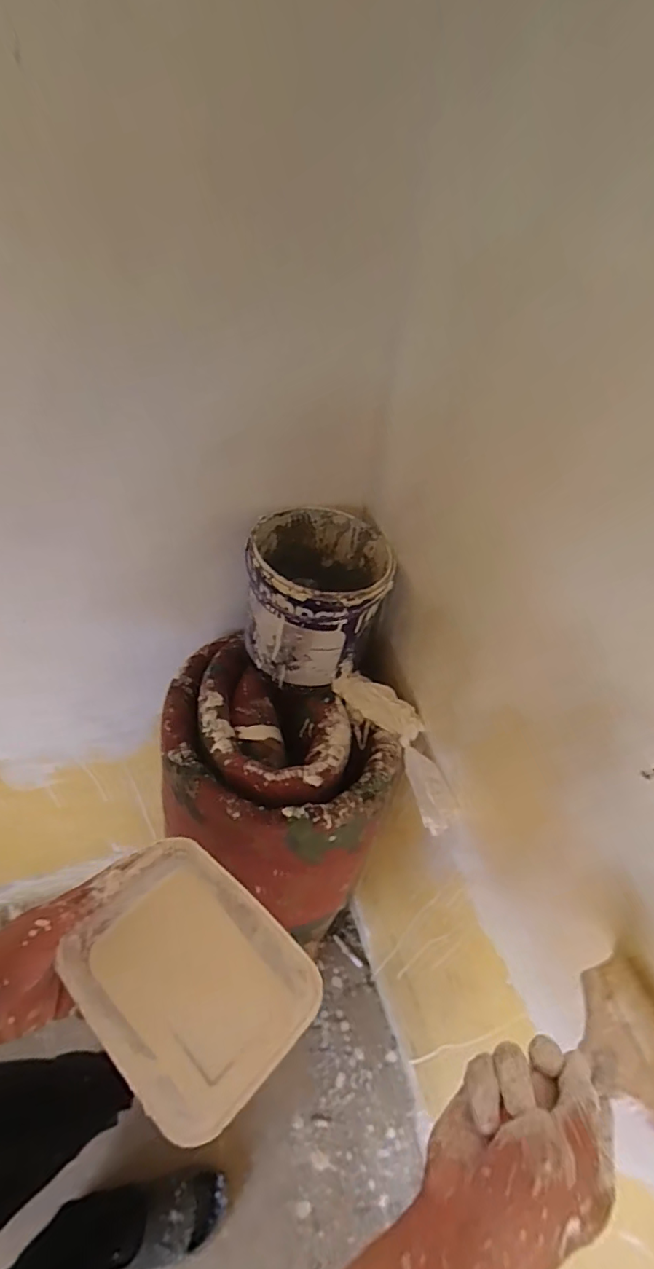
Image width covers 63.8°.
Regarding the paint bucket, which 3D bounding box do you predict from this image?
[{"bbox_3d":[-0.008,-0.050,0.710,0.171,0.188,0.182,0,49,0],"label":"paint bucket"}]

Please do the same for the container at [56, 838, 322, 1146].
[{"bbox_3d":[-0.097,0.233,0.368,0.165,0.065,0.119,33,57,26],"label":"container"}]

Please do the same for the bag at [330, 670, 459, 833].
[{"bbox_3d":[0.095,0.141,0.693,0.065,0.067,0.228,-23,53,-23],"label":"bag"}]

